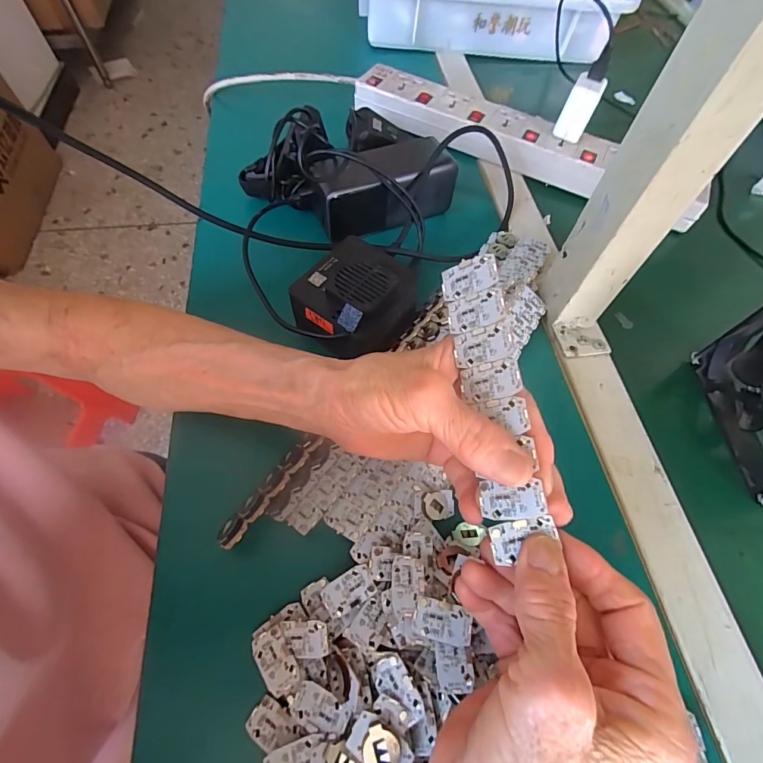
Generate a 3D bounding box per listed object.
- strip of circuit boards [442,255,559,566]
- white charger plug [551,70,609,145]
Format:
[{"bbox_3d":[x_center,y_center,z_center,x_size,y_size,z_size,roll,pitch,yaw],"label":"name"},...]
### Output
[{"bbox_3d":[0.053,0.008,0.190,0.029,0.008,0.138,-17,74,33],"label":"strip of circuit boards"},{"bbox_3d":[0.195,-0.268,0.401,0.029,0.052,0.024,25,63,11],"label":"white charger plug"}]

